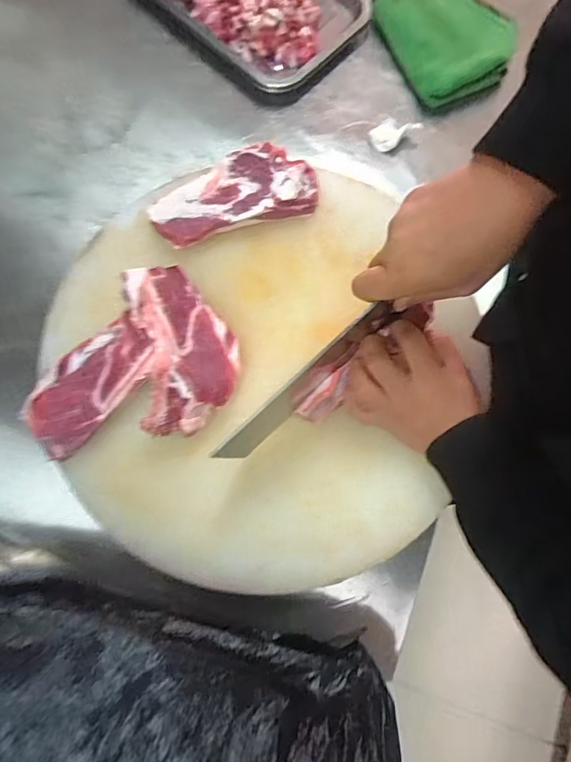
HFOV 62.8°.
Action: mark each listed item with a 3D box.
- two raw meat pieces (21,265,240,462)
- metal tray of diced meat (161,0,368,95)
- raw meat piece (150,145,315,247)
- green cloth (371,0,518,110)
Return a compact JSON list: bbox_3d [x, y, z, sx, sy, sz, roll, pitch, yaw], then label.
[{"bbox_3d":[-0.150,-0.009,0.442,0.200,0.030,0.156,-37,80,-9],"label":"two raw meat pieces"},{"bbox_3d":[-0.052,-0.533,0.630,0.212,0.043,0.322,-42,81,-10],"label":"metal tray of diced meat"},{"bbox_3d":[-0.058,-0.205,0.509,0.177,0.024,0.084,-19,78,-6],"label":"raw meat piece"},{"bbox_3d":[0.210,-0.460,0.621,0.151,0.048,0.185,-15,77,-5],"label":"green cloth"}]

